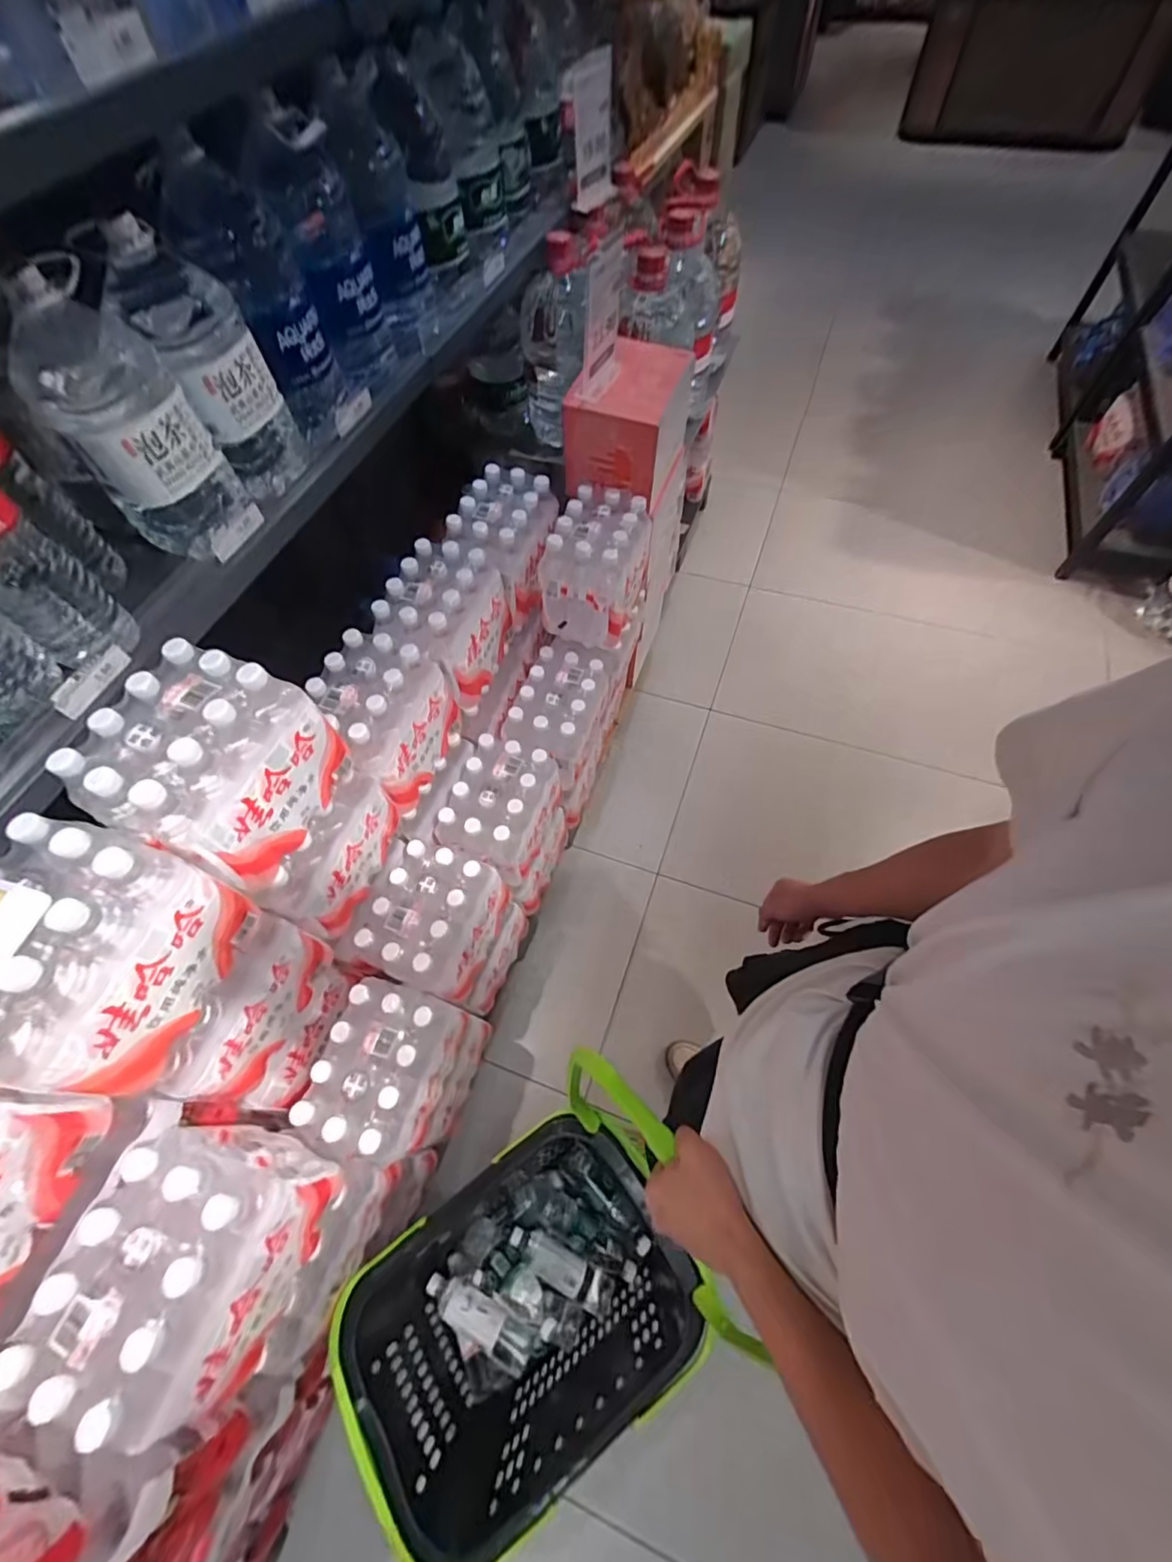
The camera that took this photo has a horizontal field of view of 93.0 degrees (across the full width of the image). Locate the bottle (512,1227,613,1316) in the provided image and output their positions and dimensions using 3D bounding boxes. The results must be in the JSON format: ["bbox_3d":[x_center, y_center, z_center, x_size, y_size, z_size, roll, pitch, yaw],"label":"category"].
[{"bbox_3d":[-0.049,0.959,1.104,0.226,0.053,0.066,32,68,3],"label":"bottle"}]

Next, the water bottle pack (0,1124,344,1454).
[{"bbox_3d":[-0.474,0.574,0.666,0.189,0.211,0.242,20,65,14],"label":"water bottle pack"}]

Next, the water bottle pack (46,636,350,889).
[{"bbox_3d":[-0.480,-0.019,0.740,0.169,0.221,0.231,18,65,13],"label":"water bottle pack"}]

